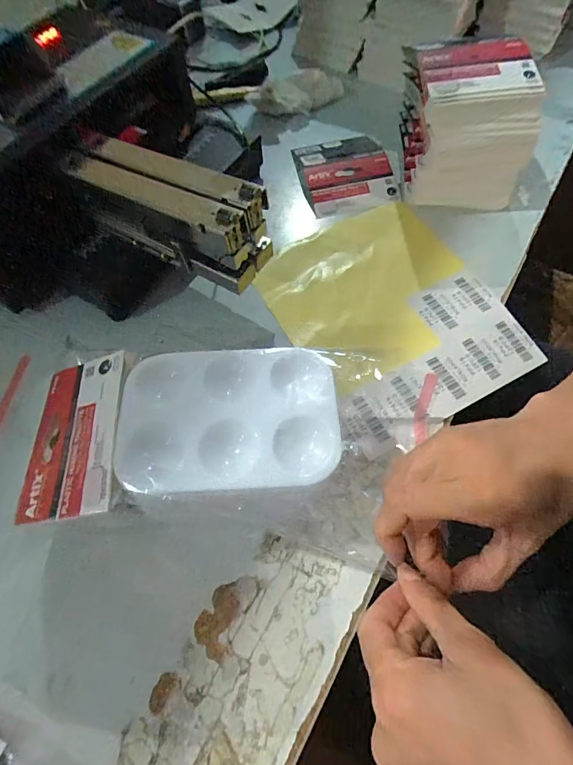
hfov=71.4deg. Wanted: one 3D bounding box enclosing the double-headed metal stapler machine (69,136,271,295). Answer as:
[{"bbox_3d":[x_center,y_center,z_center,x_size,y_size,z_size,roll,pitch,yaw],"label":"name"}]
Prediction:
[{"bbox_3d":[-0.103,-0.149,0.341,0.186,0.068,0.058,28,67,15],"label":"double-headed metal stapler machine"}]

